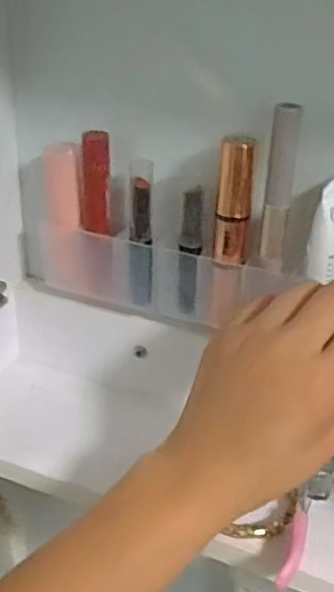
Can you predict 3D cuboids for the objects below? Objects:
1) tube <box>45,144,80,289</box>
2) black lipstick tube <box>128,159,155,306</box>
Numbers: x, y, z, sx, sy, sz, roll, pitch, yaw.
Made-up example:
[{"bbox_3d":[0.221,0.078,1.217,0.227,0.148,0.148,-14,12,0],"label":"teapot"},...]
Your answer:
[{"bbox_3d":[-0.063,-0.047,0.385,0.019,0.084,0.021,-1,30,-7],"label":"tube"},{"bbox_3d":[-0.015,-0.036,0.371,0.014,0.084,0.012,2,29,-2],"label":"black lipstick tube"}]

